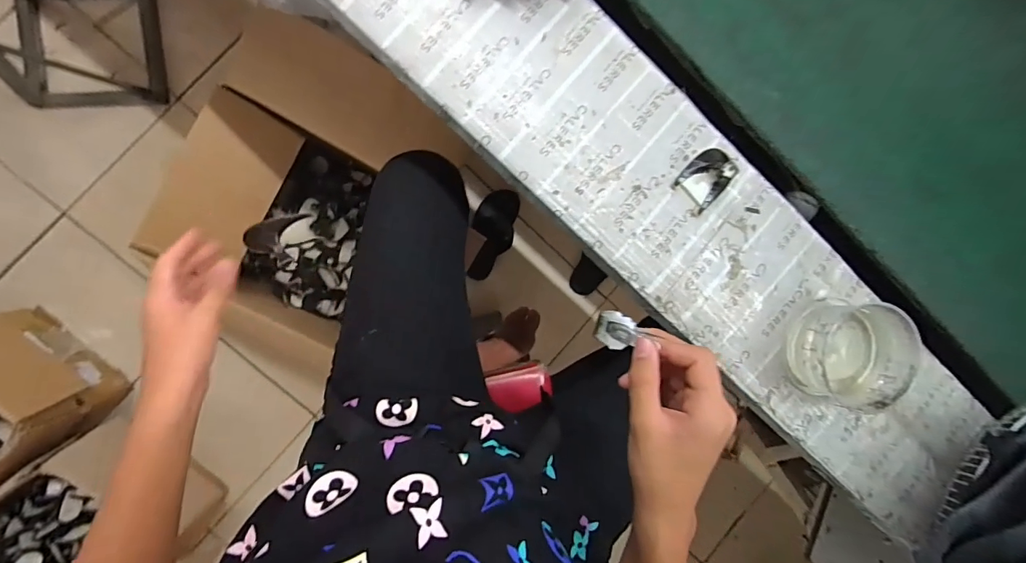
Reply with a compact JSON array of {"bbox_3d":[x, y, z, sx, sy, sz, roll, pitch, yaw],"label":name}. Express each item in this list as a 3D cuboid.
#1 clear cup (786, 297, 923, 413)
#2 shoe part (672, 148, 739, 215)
[{"bbox_3d":[0.381,0.080,0.532,0.116,0.068,0.112,0,92,-8],"label":"clear cup"},{"bbox_3d":[0.220,-0.117,0.512,0.053,0.043,0.076,44,86,-7],"label":"shoe part"}]

